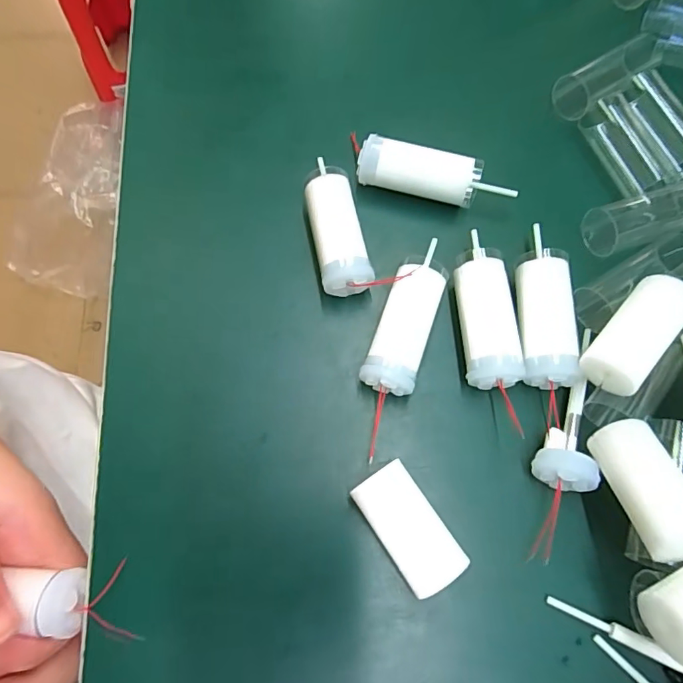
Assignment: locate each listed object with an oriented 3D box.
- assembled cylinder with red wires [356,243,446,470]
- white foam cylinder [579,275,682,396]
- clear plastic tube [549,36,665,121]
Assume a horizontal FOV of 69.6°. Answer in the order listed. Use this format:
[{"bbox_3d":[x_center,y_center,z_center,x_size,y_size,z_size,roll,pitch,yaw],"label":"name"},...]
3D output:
[{"bbox_3d":[0.022,0.002,0.189,0.019,0.021,0.078,20,71,8],"label":"assembled cylinder with red wires"},{"bbox_3d":[0.103,-0.003,0.171,0.020,0.016,0.042,41,75,14],"label":"white foam cylinder"},{"bbox_3d":[0.128,-0.128,0.238,0.055,0.013,0.017,-32,73,-11],"label":"clear plastic tube"}]

